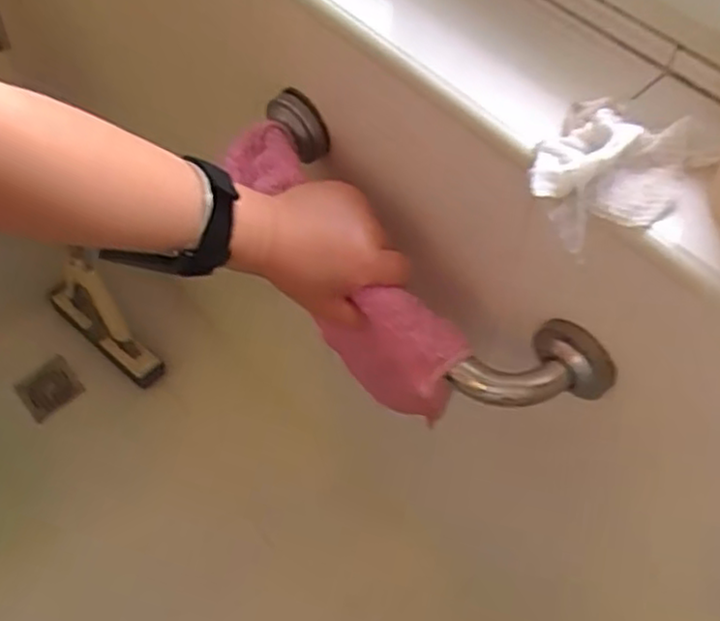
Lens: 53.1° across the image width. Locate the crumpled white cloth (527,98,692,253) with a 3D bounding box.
[{"bbox_3d":[0.133,-0.076,0.381,0.076,0.037,0.086,33,65,19],"label":"crumpled white cloth"}]

